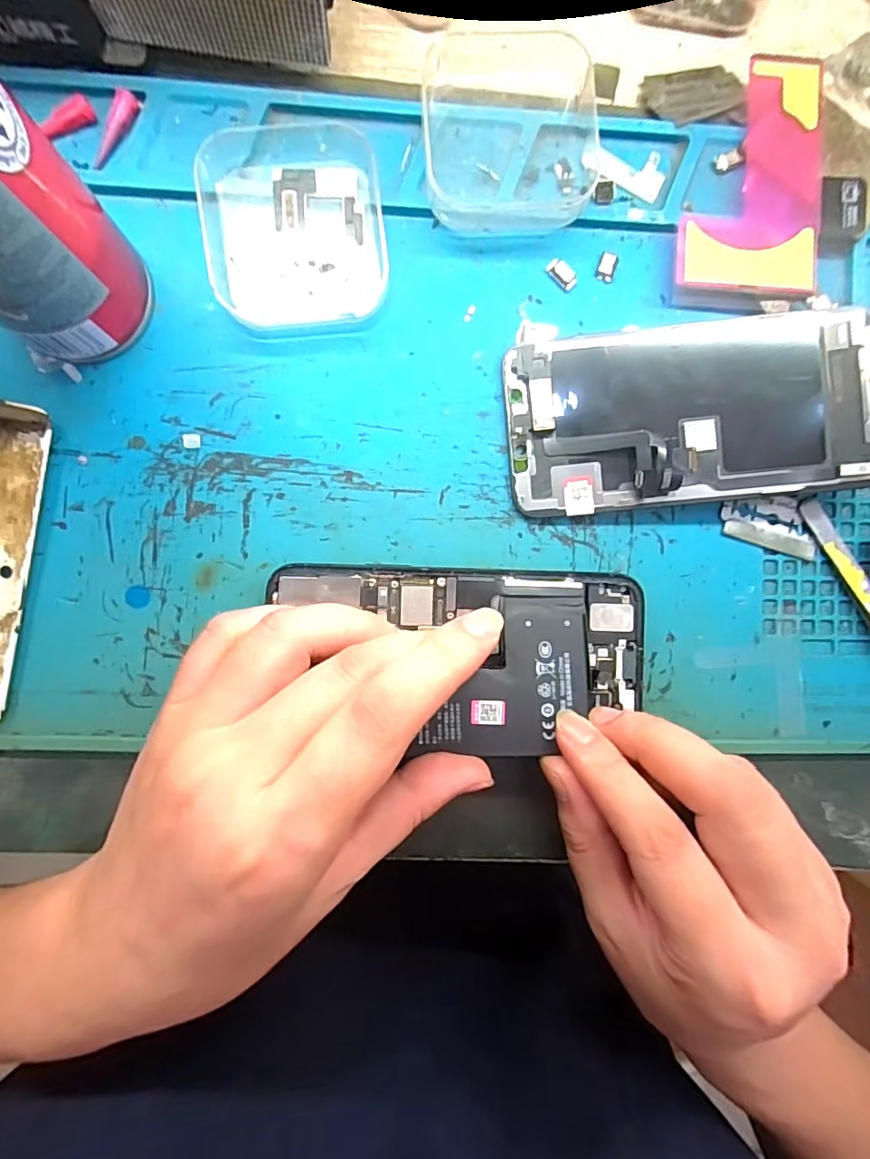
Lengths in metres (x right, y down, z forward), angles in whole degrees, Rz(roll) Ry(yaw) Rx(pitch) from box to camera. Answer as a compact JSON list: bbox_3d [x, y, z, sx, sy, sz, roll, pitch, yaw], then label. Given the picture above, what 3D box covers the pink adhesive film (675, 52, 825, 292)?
[{"bbox_3d":[0.122,-0.157,0.200,0.054,0.008,0.091,3,91,-4],"label":"pink adhesive film"}]

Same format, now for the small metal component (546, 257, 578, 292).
[{"bbox_3d":[0.050,-0.119,0.200,0.013,0.004,0.008,41,89,-4],"label":"small metal component"}]

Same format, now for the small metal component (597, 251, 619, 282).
[{"bbox_3d":[0.068,-0.123,0.202,0.007,0.004,0.010,14,90,-4],"label":"small metal component"}]

